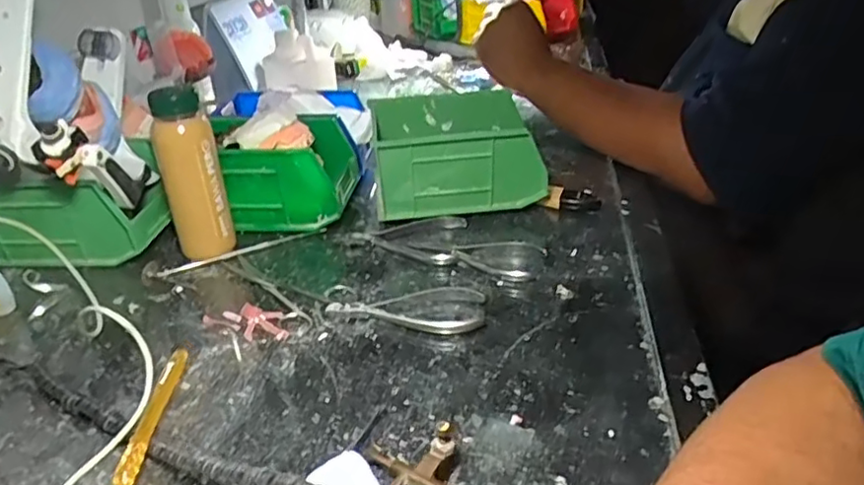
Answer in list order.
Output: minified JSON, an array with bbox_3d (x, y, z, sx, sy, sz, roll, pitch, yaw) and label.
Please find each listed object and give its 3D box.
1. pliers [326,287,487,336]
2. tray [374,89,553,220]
[{"bbox_3d":[-0.018,0.050,0.499,0.122,0.009,0.052,5,30,13],"label":"pliers"},{"bbox_3d":[0.025,-0.086,0.635,0.160,0.108,0.098,-5,29,-4],"label":"tray"}]

